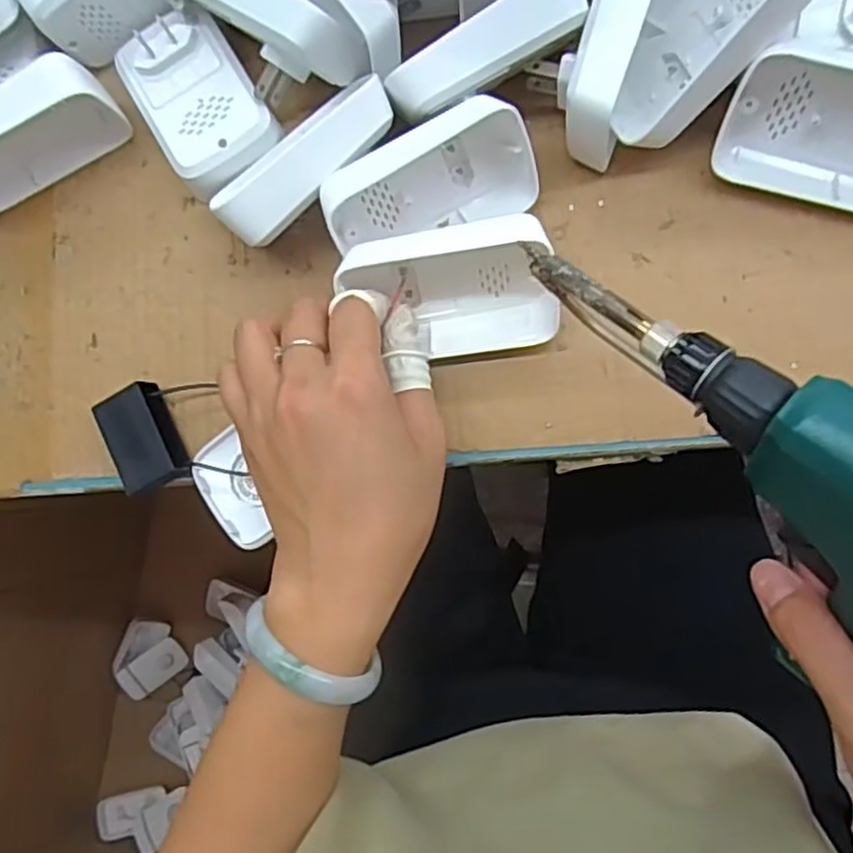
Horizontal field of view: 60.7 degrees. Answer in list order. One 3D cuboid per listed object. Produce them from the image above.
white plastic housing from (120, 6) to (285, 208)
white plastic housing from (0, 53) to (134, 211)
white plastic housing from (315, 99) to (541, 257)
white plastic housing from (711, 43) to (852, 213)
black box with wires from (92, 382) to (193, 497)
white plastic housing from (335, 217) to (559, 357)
[{"bbox_3d":[-0.113,-0.161,0.368,0.055,0.033,0.086,-32,83,3],"label":"white plastic housing"},{"bbox_3d":[-0.201,-0.144,0.363,0.094,0.052,0.022,-29,83,3],"label":"white plastic housing"},{"bbox_3d":[0.001,-0.111,0.338,0.095,0.056,0.032,-25,56,4],"label":"white plastic housing"},{"bbox_3d":[0.180,-0.127,0.317,0.095,0.059,0.027,19,44,9],"label":"white plastic housing"},{"bbox_3d":[-0.138,0.007,0.356,0.031,0.023,0.048,-27,83,3],"label":"black box with wires"},{"bbox_3d":[0.012,-0.061,0.330,0.090,0.037,0.052,-9,84,5],"label":"white plastic housing"}]

